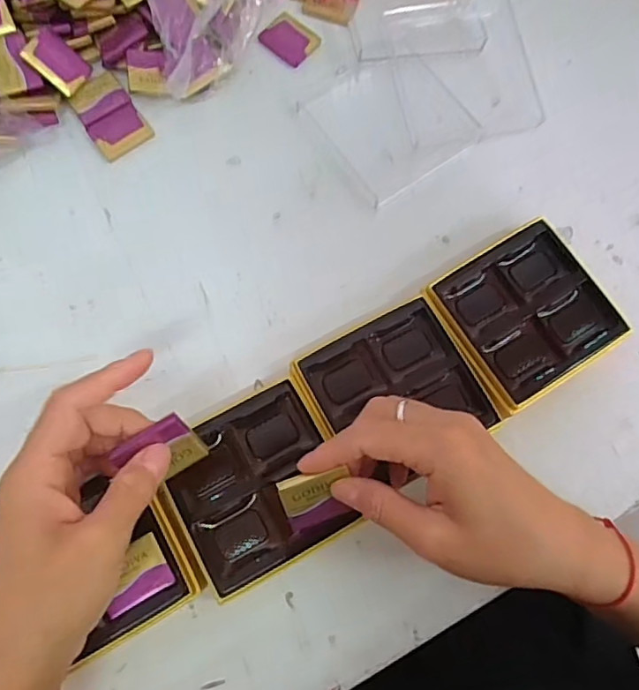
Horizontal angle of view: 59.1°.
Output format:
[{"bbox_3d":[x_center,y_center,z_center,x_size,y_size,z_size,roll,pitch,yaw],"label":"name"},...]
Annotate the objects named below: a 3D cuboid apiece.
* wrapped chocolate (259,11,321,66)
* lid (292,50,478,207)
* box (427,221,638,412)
[{"bbox_3d":[-0.023,-0.234,0.429,0.040,0.004,0.034,37,78,7],"label":"wrapped chocolate"},{"bbox_3d":[0.051,-0.165,0.415,0.101,0.010,0.099,-35,79,-10],"label":"lid"},{"bbox_3d":[0.133,-0.019,0.372,0.099,0.031,0.095,-32,79,-9],"label":"box"}]

